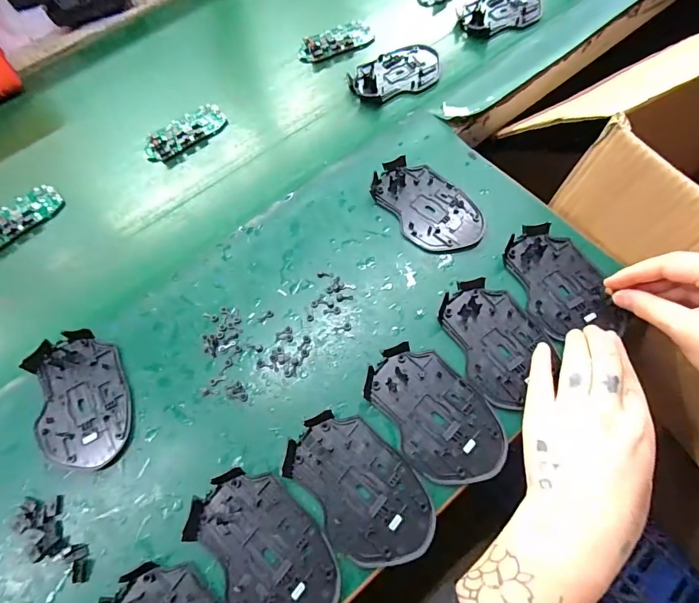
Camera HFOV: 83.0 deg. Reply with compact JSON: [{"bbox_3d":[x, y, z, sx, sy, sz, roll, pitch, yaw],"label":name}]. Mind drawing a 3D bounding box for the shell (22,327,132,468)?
[{"bbox_3d":[-0.223,0.078,0.325,0.070,0.019,0.111,-20,66,-6],"label":"shell"}]

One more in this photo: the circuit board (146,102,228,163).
[{"bbox_3d":[-0.187,-0.193,0.451,0.097,0.016,0.039,-38,69,-13],"label":"circuit board"}]

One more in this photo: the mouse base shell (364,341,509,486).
[{"bbox_3d":[0.066,0.085,0.306,0.072,0.009,0.114,-37,68,-13],"label":"mouse base shell"}]

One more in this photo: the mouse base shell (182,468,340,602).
[{"bbox_3d":[-0.060,0.175,0.277,0.071,0.011,0.114,-41,69,-15],"label":"mouse base shell"}]

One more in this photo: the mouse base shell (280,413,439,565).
[{"bbox_3d":[0.007,0.134,0.287,0.071,0.010,0.112,-42,70,-15],"label":"mouse base shell"}]

